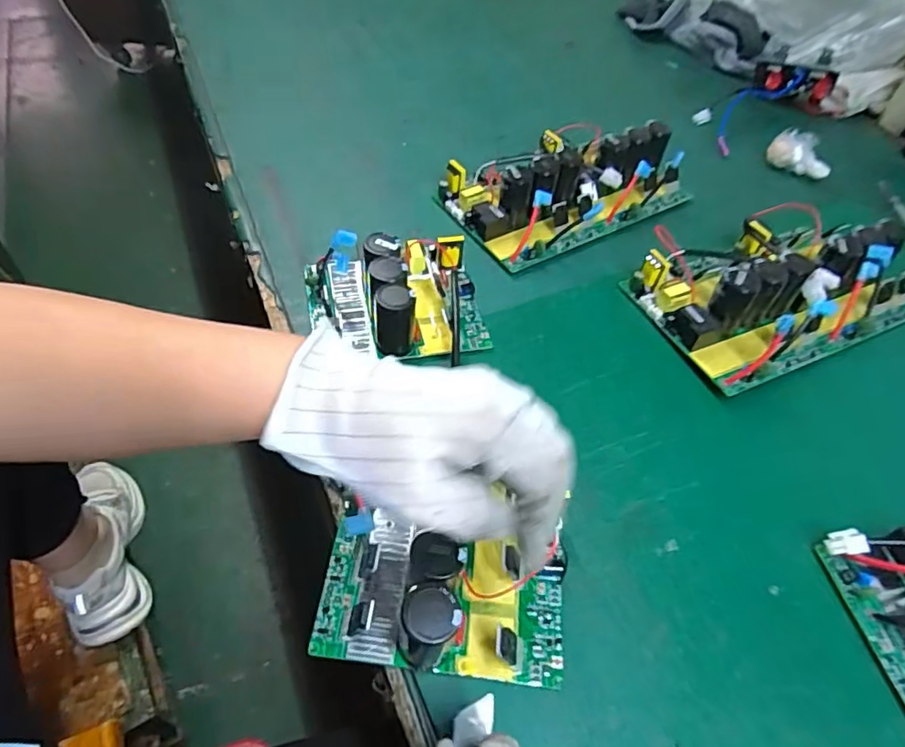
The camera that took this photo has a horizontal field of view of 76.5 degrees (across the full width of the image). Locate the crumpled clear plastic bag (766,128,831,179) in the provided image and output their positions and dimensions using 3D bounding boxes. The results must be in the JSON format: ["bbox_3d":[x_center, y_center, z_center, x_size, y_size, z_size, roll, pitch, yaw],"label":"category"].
[{"bbox_3d":[0.397,-0.253,0.654,0.067,0.033,0.038,23,54,14],"label":"crumpled clear plastic bag"}]

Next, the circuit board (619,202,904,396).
[{"bbox_3d":[0.282,-0.085,0.493,0.241,0.058,0.146,-20,55,-19],"label":"circuit board"}]

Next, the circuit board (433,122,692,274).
[{"bbox_3d":[0.117,-0.199,0.572,0.244,0.053,0.140,-25,57,-22],"label":"circuit board"}]

